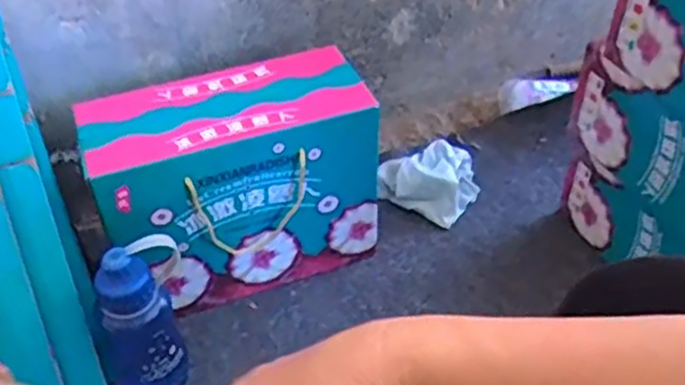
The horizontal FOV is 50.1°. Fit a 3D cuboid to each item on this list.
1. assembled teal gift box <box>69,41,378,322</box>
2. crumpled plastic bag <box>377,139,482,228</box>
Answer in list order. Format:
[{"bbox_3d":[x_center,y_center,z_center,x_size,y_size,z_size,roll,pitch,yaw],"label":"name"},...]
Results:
[{"bbox_3d":[-0.132,-0.006,0.937,0.325,0.264,0.141,-15,46,-16],"label":"assembled teal gift box"},{"bbox_3d":[0.136,-0.031,1.118,0.149,0.049,0.143,22,48,21],"label":"crumpled plastic bag"}]

